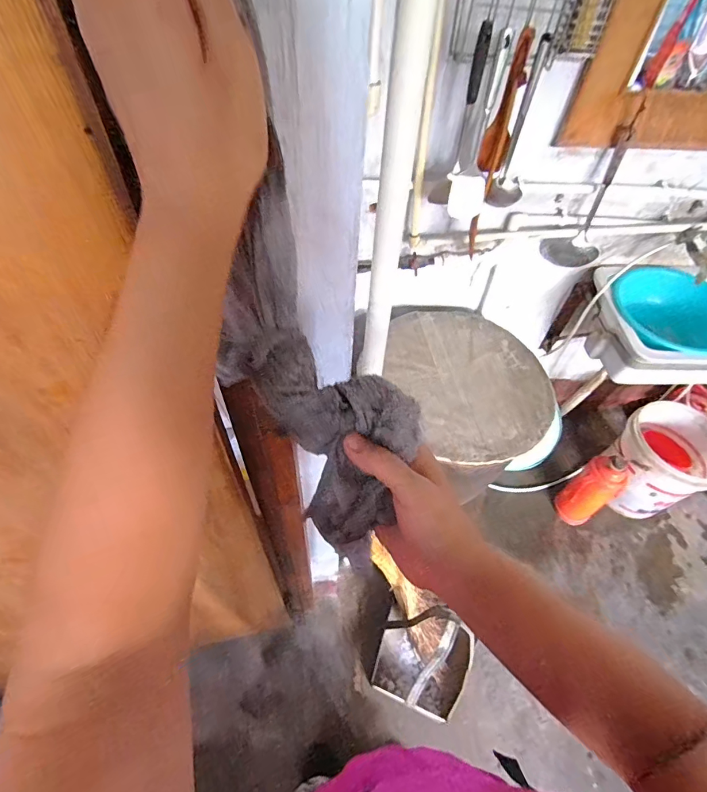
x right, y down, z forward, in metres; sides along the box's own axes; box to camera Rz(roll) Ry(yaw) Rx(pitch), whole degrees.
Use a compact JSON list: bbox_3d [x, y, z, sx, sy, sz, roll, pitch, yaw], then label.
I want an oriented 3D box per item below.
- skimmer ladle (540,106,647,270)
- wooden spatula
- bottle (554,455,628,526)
[{"bbox_3d":[0.596,-0.481,1.086,0.147,0.349,0.056,20,54,12],"label":"skimmer ladle"},{"bbox_3d":[0.297,-0.566,0.851,0.067,0.241,0.015,-5,54,-6],"label":"wooden spatula"},{"bbox_3d":[0.800,0.314,1.451,0.115,0.318,0.126,-30,60,-23],"label":"bottle"}]

